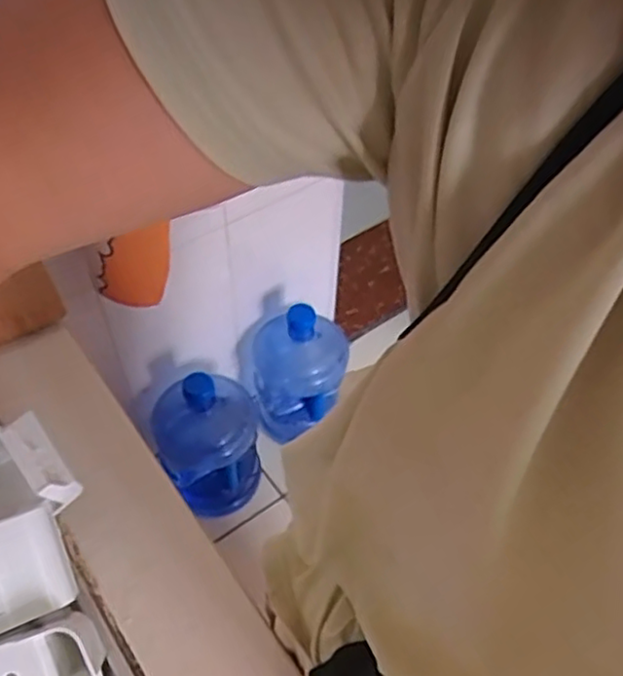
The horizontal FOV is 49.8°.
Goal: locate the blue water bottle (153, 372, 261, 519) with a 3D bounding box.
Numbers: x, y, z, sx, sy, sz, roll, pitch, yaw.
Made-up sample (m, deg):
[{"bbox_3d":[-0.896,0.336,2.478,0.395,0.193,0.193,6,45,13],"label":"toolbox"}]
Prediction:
[{"bbox_3d":[-0.203,0.188,1.294,0.192,0.315,0.185,1,51,-1],"label":"blue water bottle"}]

